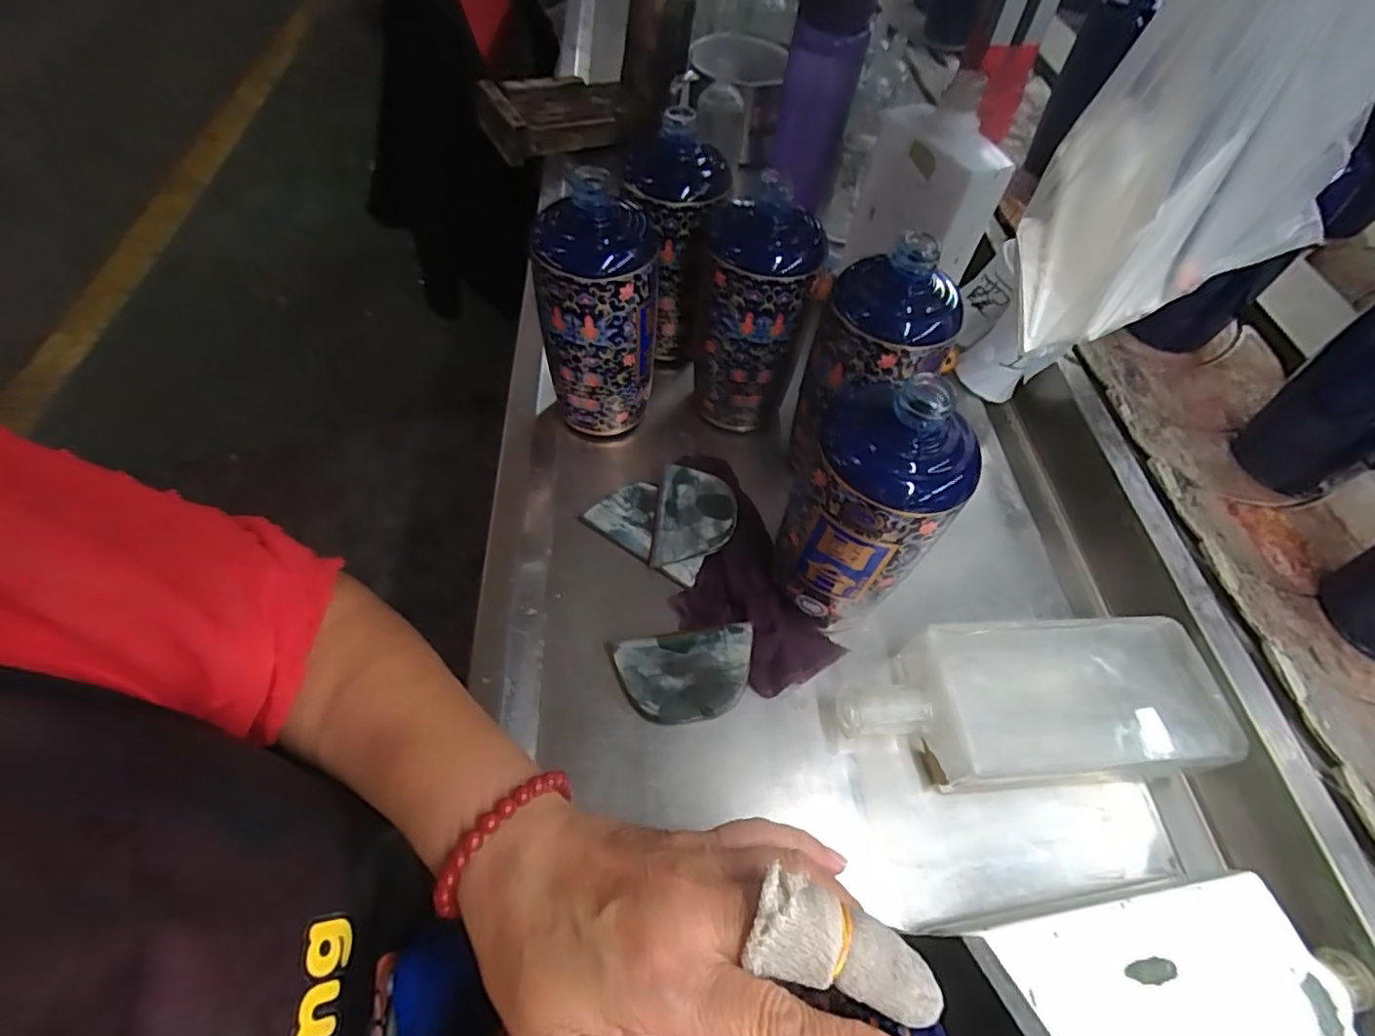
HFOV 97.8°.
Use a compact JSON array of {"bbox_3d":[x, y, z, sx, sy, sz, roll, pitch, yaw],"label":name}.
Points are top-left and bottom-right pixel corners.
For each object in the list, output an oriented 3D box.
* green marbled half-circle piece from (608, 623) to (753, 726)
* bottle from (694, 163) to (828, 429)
[{"bbox_3d":[-0.001,0.100,0.377,0.086,0.018,0.055,-7,58,-4],"label":"green marbled half-circle piece"},{"bbox_3d":[0.049,-0.151,0.447,0.079,0.167,0.079,6,58,4],"label":"bottle"}]

